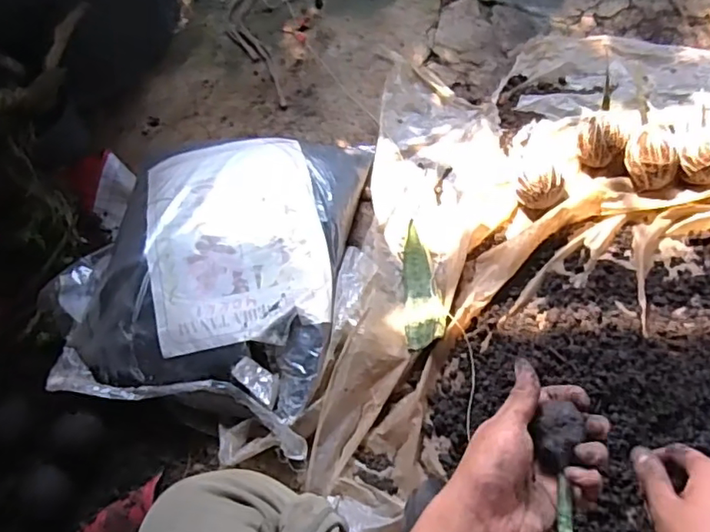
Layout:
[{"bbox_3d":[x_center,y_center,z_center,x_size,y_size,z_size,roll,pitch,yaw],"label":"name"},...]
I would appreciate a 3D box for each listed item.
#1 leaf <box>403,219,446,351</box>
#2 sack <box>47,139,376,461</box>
[{"bbox_3d":[0.082,0.023,0.689,0.044,0.033,0.160,-3,64,10],"label":"leaf"},{"bbox_3d":[-0.182,-0.015,0.708,0.344,0.082,0.405,6,66,14],"label":"sack"}]

